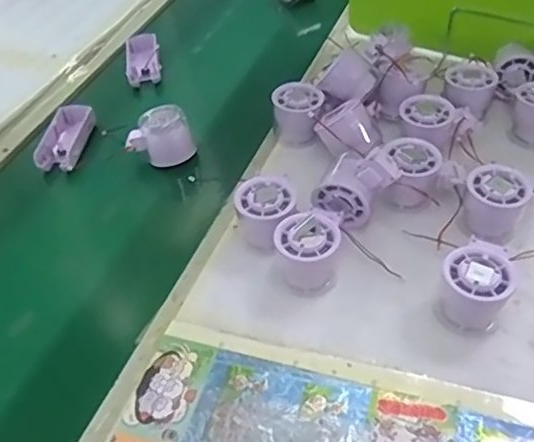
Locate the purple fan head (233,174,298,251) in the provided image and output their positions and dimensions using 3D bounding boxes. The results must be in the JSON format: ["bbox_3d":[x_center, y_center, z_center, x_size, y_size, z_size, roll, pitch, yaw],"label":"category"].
[{"bbox_3d":[0.000,-0.005,0.600,0.057,0.056,0.056,-11,44,-4],"label":"purple fan head"}]

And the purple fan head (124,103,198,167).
[{"bbox_3d":[-0.126,-0.099,0.722,0.069,0.053,0.050,-29,48,-21],"label":"purple fan head"}]

